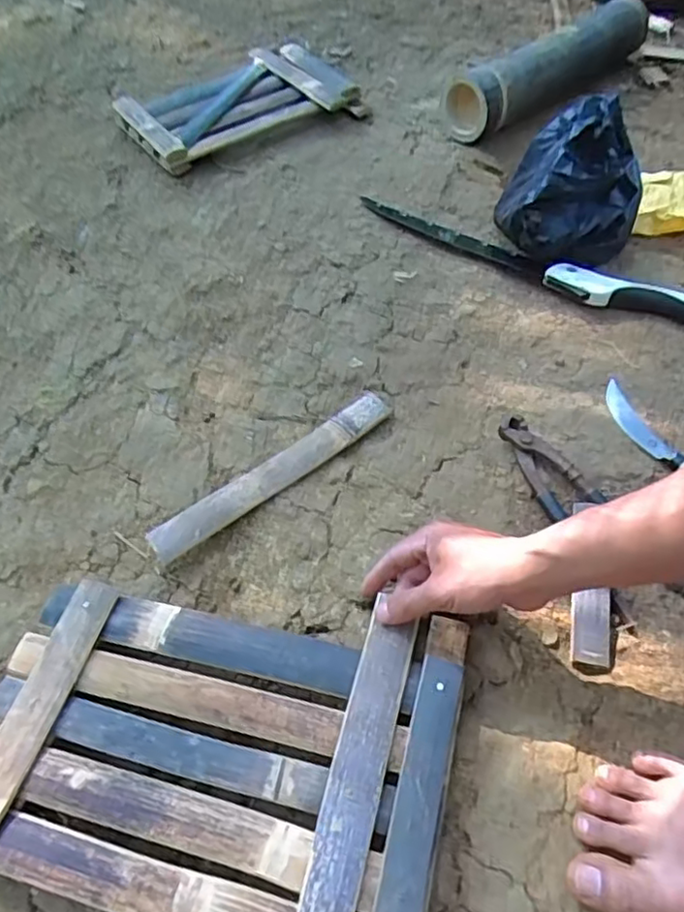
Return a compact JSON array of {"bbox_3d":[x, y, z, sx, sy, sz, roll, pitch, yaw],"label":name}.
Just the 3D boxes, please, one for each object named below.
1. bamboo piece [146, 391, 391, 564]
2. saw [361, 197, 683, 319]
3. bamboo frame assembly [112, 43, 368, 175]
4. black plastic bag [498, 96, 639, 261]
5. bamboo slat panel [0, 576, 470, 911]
[{"bbox_3d":[-0.063,0.014,0.625,0.272,0.016,0.040,-34,60,-19],"label":"bamboo piece"},{"bbox_3d":[0.283,-0.226,0.763,0.580,0.027,0.089,21,59,17],"label":"saw"},{"bbox_3d":[-0.172,-0.601,1.046,0.375,0.036,0.265,-29,58,-16],"label":"bamboo frame assembly"},{"bbox_3d":[0.271,-0.317,0.750,0.154,0.146,0.134,15,58,14],"label":"black plastic bag"},{"bbox_3d":[-0.100,0.214,0.472,0.351,0.048,0.255,11,57,11],"label":"bamboo slat panel"}]

